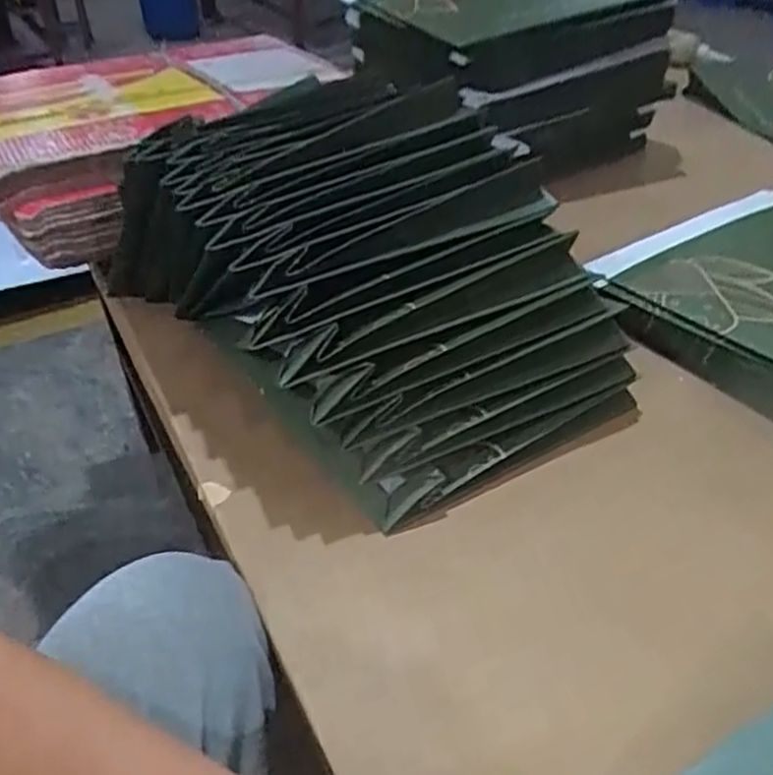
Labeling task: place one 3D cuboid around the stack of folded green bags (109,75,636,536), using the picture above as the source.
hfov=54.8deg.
[{"bbox_3d":[-0.044,-0.110,0.668,0.275,0.237,0.435,-26,44,-26],"label":"stack of folded green bags"}]

